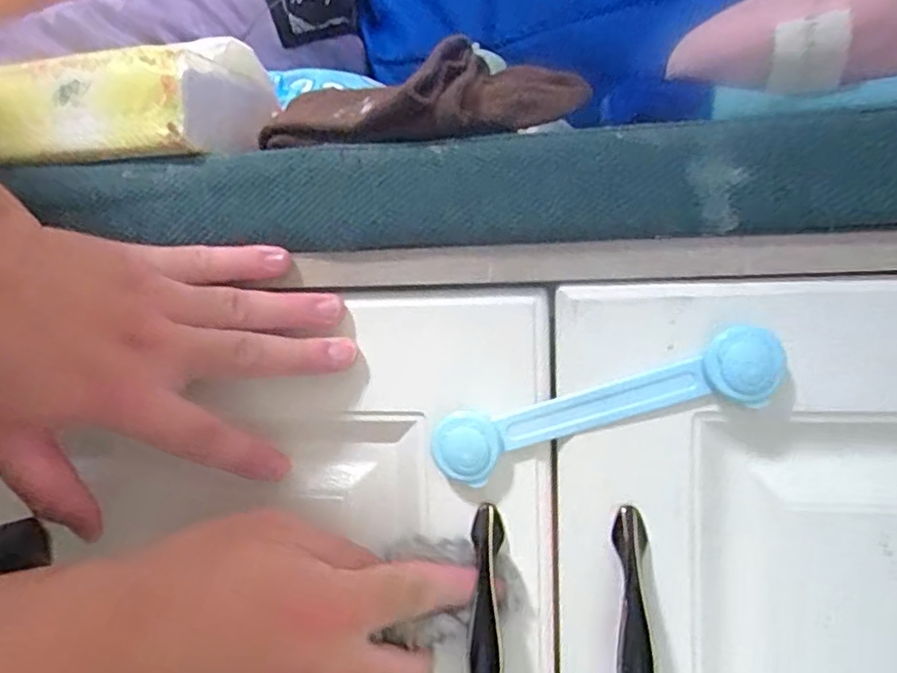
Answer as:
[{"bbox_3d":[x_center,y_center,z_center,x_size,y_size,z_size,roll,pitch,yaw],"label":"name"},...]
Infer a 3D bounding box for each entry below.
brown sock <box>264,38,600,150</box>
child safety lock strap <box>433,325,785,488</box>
[{"bbox_3d":[-0.016,-0.119,0.321,0.164,0.048,0.067,0,3,16],"label":"brown sock"},{"bbox_3d":[0.069,0.033,0.288,0.154,0.033,0.012,-18,0,11],"label":"child safety lock strap"}]

